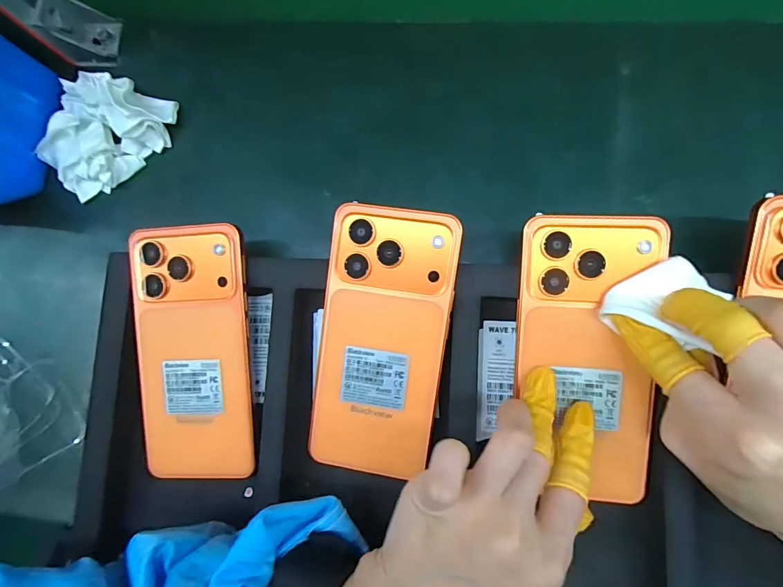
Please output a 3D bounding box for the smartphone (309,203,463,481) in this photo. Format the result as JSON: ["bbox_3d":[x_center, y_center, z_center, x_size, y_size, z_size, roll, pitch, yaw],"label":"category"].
[{"bbox_3d":[-0.006,0.030,0.246,0.076,0.005,0.160,8,96,7],"label":"smartphone"}]

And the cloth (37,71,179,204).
[{"bbox_3d":[-0.219,-0.128,0.305,0.097,0.033,0.077,-37,80,1],"label":"cloth"}]

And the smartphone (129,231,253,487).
[{"bbox_3d":[-0.128,0.040,0.263,0.074,0.009,0.163,-2,94,6],"label":"smartphone"}]

